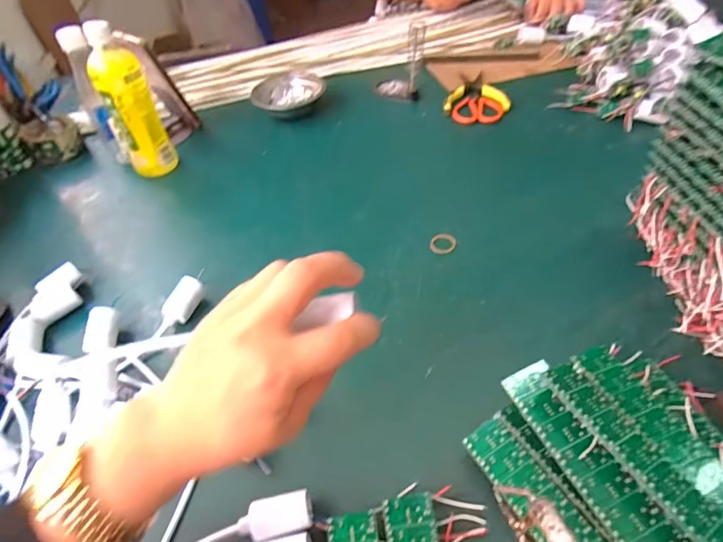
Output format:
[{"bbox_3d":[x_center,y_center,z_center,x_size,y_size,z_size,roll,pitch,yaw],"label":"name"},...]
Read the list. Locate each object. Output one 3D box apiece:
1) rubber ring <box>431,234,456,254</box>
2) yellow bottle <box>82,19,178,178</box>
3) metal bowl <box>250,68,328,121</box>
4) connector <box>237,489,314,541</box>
[{"bbox_3d":[0.097,-0.032,0.549,0.029,0.006,0.028,-3,47,4],"label":"rubber ring"},{"bbox_3d":[-0.326,-0.233,0.649,0.066,0.208,0.069,-26,50,-16],"label":"yellow bottle"},{"bbox_3d":[-0.138,-0.320,0.829,0.110,0.031,0.115,-3,47,4],"label":"metal bowl"},{"bbox_3d":[-0.063,0.182,0.340,0.053,0.015,0.027,-10,47,-3],"label":"connector"}]

